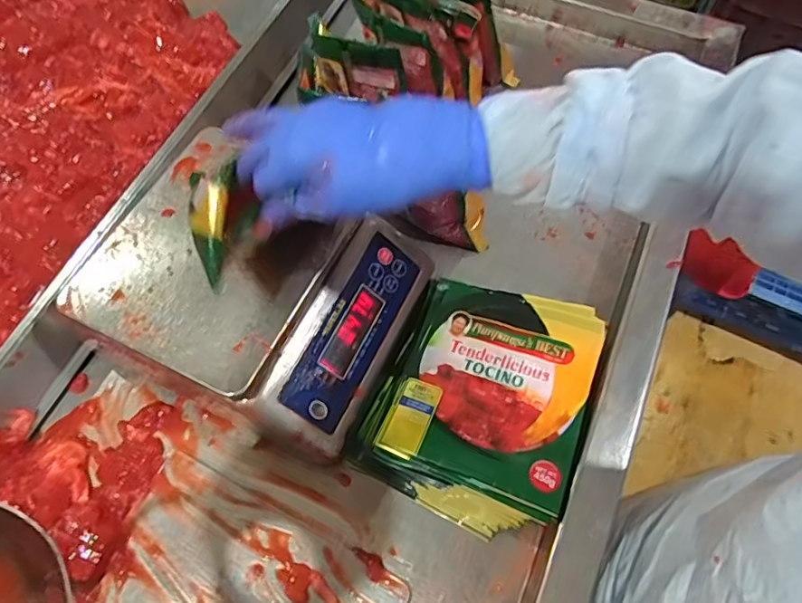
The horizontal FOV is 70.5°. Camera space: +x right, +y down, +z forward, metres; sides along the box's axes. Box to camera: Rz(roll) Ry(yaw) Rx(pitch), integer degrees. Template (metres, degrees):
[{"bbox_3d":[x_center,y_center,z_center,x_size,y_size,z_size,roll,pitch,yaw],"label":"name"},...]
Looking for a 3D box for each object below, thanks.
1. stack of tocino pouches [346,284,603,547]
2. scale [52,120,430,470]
[{"bbox_3d":[0.073,0.081,0.514,0.174,0.051,0.213,23,65,11],"label":"stack of tocino pouches"},{"bbox_3d":[-0.128,-0.015,0.524,0.258,0.097,0.223,23,65,11],"label":"scale"}]

